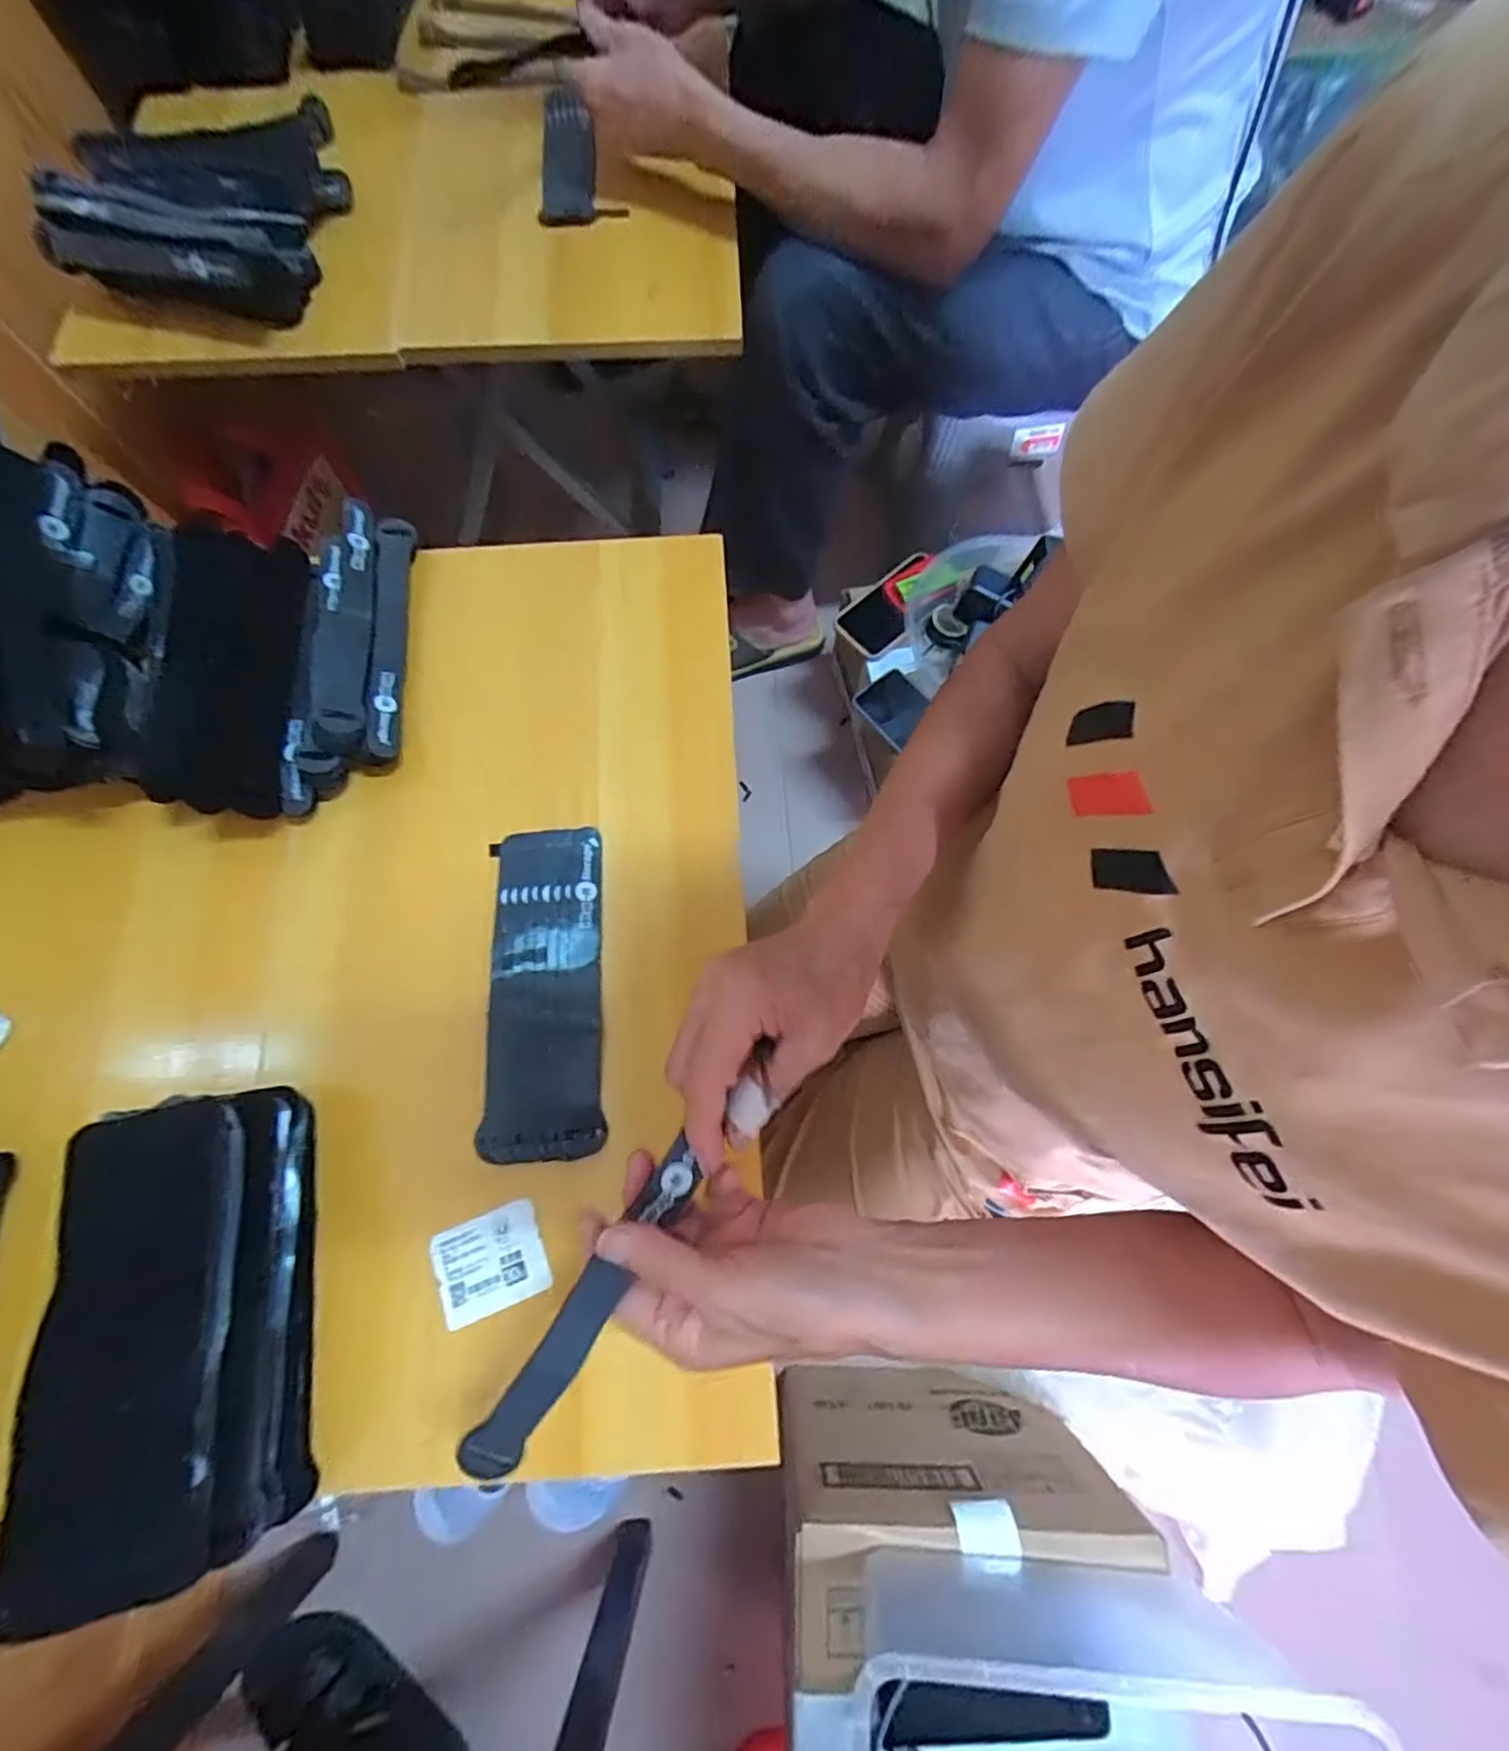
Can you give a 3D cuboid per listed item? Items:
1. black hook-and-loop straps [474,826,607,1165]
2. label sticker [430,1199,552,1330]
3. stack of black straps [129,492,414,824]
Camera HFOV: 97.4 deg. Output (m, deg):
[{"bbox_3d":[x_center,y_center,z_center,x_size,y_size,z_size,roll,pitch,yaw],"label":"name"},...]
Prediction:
[{"bbox_3d":[-0.129,0.066,0.408,0.067,0.013,0.198,-5,74,-2],"label":"black hook-and-loop straps"},{"bbox_3d":[-0.147,0.215,0.369,0.058,0.004,0.049,-21,75,-7],"label":"label sticker"},{"bbox_3d":[-0.323,-0.154,0.444,0.162,0.072,0.221,-3,74,-2],"label":"stack of black straps"}]

